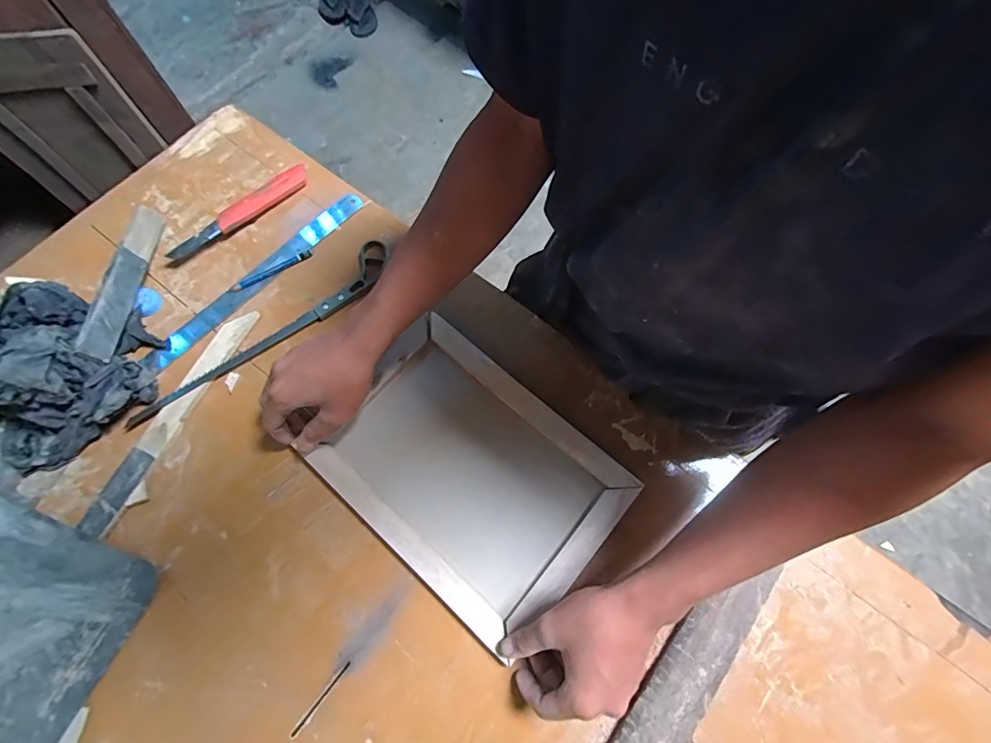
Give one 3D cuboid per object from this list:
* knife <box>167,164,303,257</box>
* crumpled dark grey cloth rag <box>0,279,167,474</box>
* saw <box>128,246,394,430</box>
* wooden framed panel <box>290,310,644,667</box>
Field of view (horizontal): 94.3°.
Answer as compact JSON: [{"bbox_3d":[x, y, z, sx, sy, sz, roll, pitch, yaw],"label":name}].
[{"bbox_3d":[-0.311,-0.198,0.566,0.027,0.021,0.192,40,74,13],"label":"knife"},{"bbox_3d":[-0.433,0.000,0.457,0.135,0.076,0.180,0,69,-1],"label":"crumpled dark grey cloth rag"},{"bbox_3d":[-0.249,-0.039,0.518,0.328,0.014,0.048,-42,76,-15],"label":"saw"},{"bbox_3d":[-0.028,0.099,0.465,0.280,0.011,0.207,39,74,12],"label":"wooden framed panel"}]

